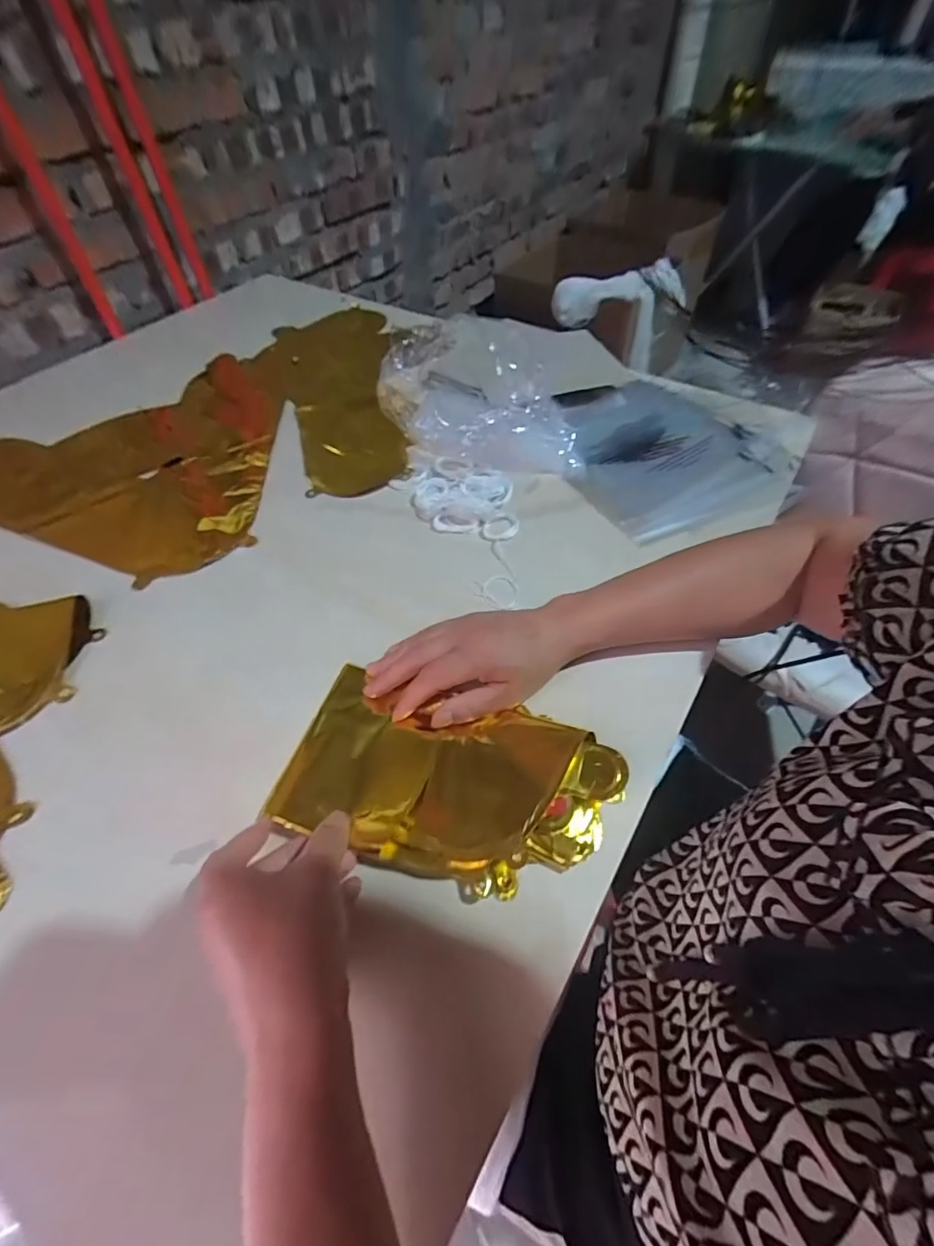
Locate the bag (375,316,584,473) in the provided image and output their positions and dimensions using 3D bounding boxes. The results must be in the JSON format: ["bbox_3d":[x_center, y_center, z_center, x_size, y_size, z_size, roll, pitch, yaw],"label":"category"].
[{"bbox_3d":[0.025,-0.269,0.553,0.221,0.109,0.173,13,54,12],"label":"bag"}]

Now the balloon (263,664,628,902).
[{"bbox_3d":[-0.013,0.108,0.338,0.217,0.023,0.126,15,55,14],"label":"balloon"}]

